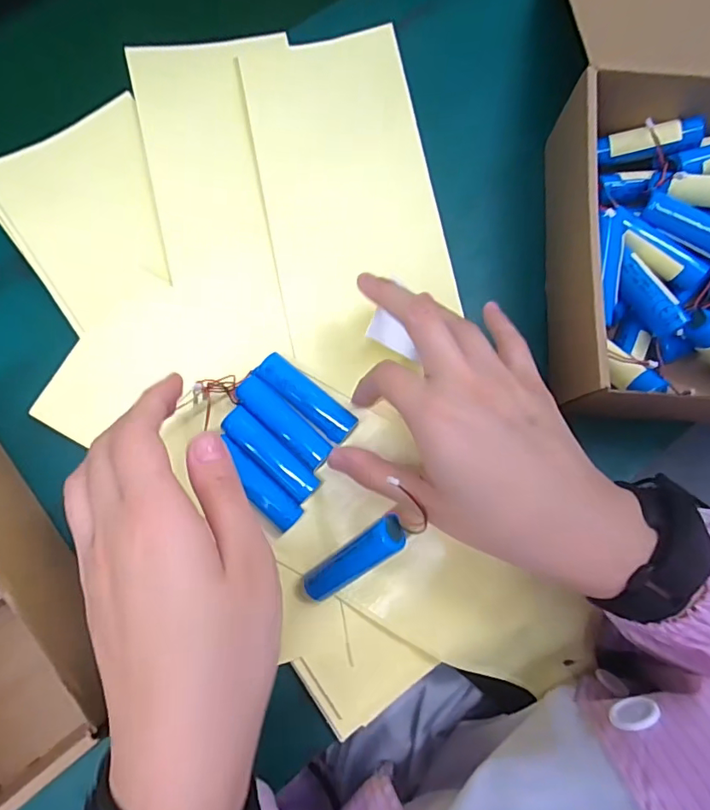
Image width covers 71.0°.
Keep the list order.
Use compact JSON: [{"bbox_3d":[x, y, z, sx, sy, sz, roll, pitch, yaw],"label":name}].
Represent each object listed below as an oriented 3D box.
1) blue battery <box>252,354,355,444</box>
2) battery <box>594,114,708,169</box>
[{"bbox_3d":[-0.028,-0.004,0.298,0.065,0.015,0.019,41,81,4],"label":"blue battery"},{"bbox_3d":[0.191,-0.172,0.321,0.061,0.020,0.021,-5,81,18],"label":"battery"}]

